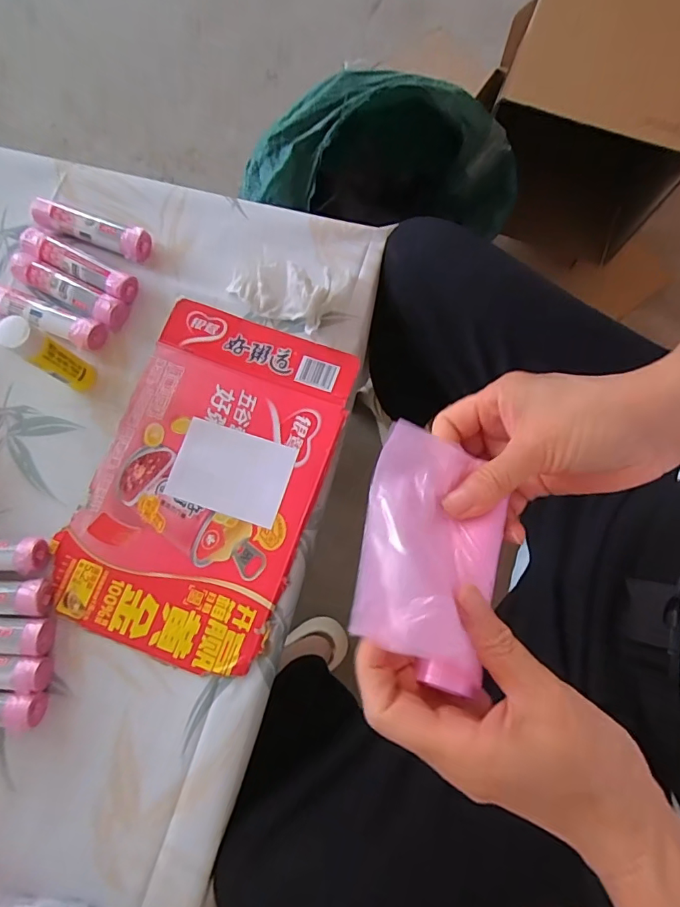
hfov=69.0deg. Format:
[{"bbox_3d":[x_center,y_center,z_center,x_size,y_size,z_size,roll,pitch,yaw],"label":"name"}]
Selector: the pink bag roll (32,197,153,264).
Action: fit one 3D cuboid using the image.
[{"bbox_3d":[-0.255,-0.230,0.509,0.127,0.025,0.028,19,79,4],"label":"pink bag roll"}]

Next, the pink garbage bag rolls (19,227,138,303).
[{"bbox_3d":[-0.264,-0.188,0.500,0.126,0.025,0.028,26,79,5],"label":"pink garbage bag rolls"}]

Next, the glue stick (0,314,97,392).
[{"bbox_3d":[-0.255,-0.086,0.439,0.030,0.102,0.028,0,78,0],"label":"glue stick"}]

